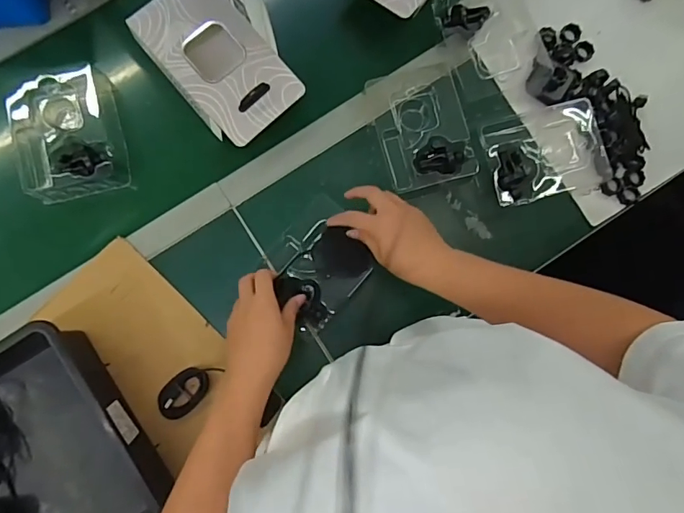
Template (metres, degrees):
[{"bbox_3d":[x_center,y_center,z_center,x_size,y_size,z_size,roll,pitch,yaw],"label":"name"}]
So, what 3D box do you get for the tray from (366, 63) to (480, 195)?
[{"bbox_3d":[0.105,-0.173,0.627,0.113,0.034,0.158,-15,86,-3],"label":"tray"}]

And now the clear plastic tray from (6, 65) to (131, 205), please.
[{"bbox_3d":[-0.362,-0.162,0.622,0.124,0.046,0.158,-12,86,-3],"label":"clear plastic tray"}]

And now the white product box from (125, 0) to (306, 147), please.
[{"bbox_3d":[-0.160,-0.274,0.604,0.156,0.087,0.241,-42,88,-5],"label":"white product box"}]

